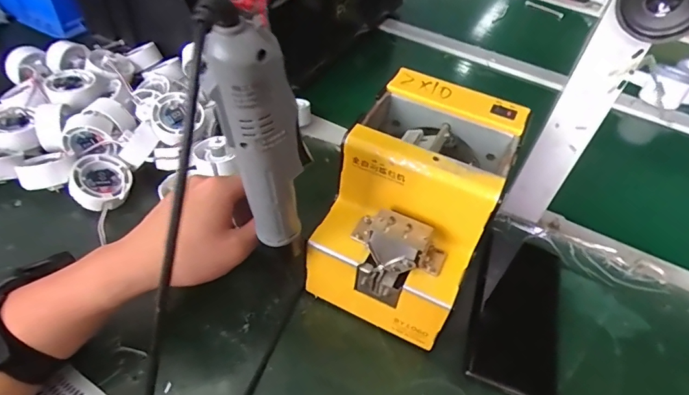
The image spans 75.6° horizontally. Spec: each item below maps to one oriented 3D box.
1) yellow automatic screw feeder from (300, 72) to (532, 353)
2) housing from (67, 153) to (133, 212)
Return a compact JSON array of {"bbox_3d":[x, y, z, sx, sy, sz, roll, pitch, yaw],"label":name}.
[{"bbox_3d":[0.060,0.011,0.392,0.122,0.146,0.183,24,49,16],"label":"yellow automatic screw feeder"},{"bbox_3d":[-0.253,-0.016,0.463,0.054,0.027,0.056,16,56,-25],"label":"housing"}]

